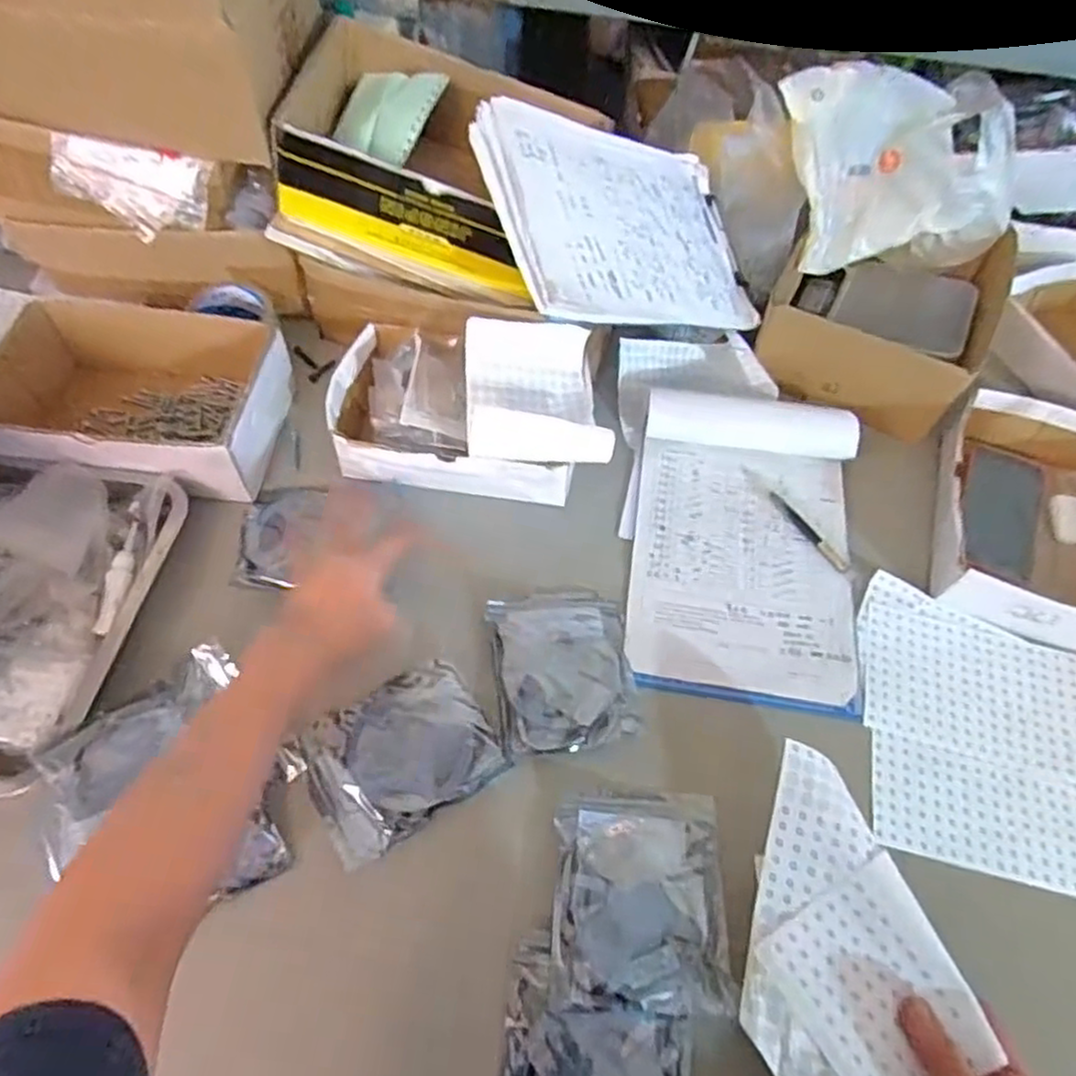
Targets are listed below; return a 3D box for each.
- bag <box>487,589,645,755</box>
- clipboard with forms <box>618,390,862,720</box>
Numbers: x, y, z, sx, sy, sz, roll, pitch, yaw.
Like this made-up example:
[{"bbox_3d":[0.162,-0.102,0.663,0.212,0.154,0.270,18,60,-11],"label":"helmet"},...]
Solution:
[{"bbox_3d":[0.022,0.109,0.616,0.117,0.013,0.148,-7,59,-7],"label":"bag"},{"bbox_3d":[0.198,-0.002,0.691,0.217,0.030,0.329,10,59,3],"label":"clipboard with forms"}]

